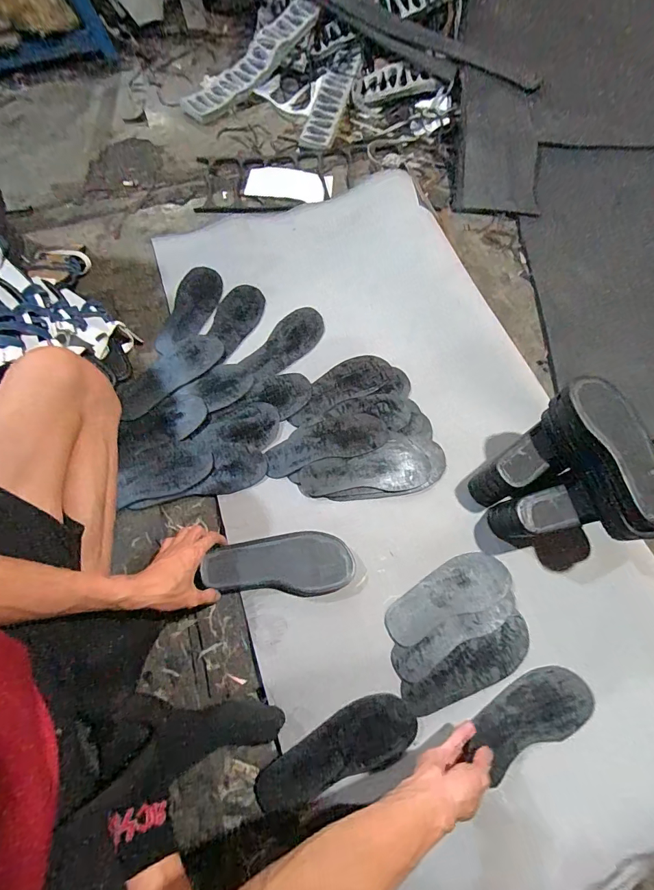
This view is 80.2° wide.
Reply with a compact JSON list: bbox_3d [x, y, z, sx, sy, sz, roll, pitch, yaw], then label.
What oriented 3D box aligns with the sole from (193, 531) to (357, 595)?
[{"bbox_3d":[-0.077,0.196,0.636,0.235,0.028,0.095,-1,66,-7],"label":"sole"}]

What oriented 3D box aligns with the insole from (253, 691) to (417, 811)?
[{"bbox_3d":[0.013,0.451,0.576,0.244,0.022,0.084,-19,70,-11],"label":"insole"}]

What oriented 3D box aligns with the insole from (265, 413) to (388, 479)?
[{"bbox_3d":[-0.001,-0.007,0.765,0.242,0.005,0.091,-14,70,-10],"label":"insole"}]

